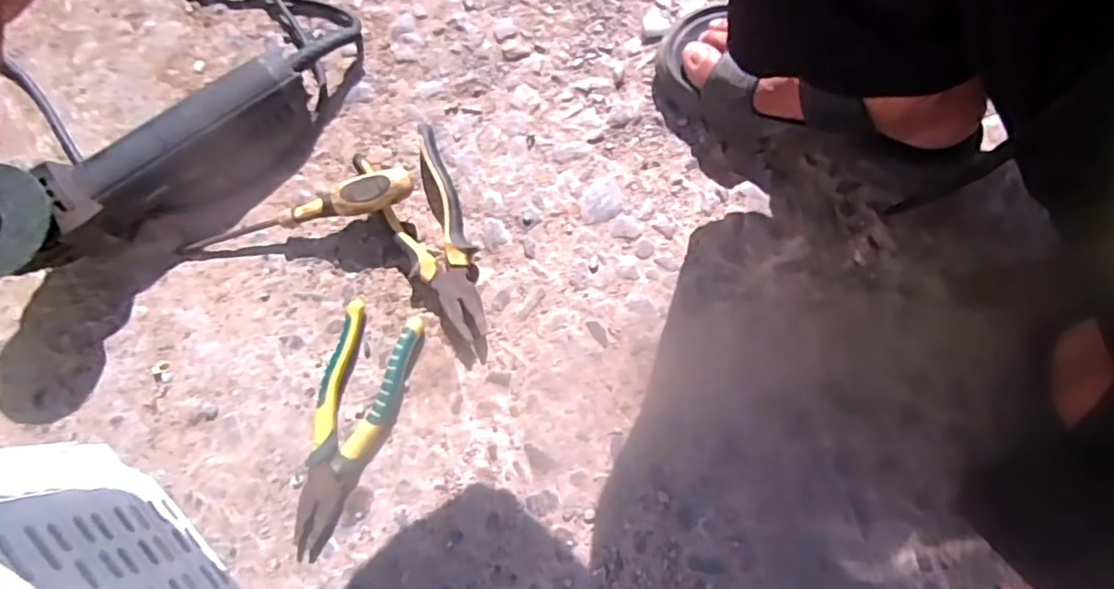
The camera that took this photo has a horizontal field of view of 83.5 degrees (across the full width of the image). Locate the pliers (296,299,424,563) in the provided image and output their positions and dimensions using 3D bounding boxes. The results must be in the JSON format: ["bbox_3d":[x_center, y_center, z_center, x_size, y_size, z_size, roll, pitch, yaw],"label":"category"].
[{"bbox_3d":[-0.173,0.111,0.514,0.062,0.021,0.202,17,80,2],"label":"pliers"}]

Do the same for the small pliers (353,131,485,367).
[{"bbox_3d":[-0.101,-0.046,0.541,0.068,0.025,0.201,-26,81,-5],"label":"small pliers"}]

